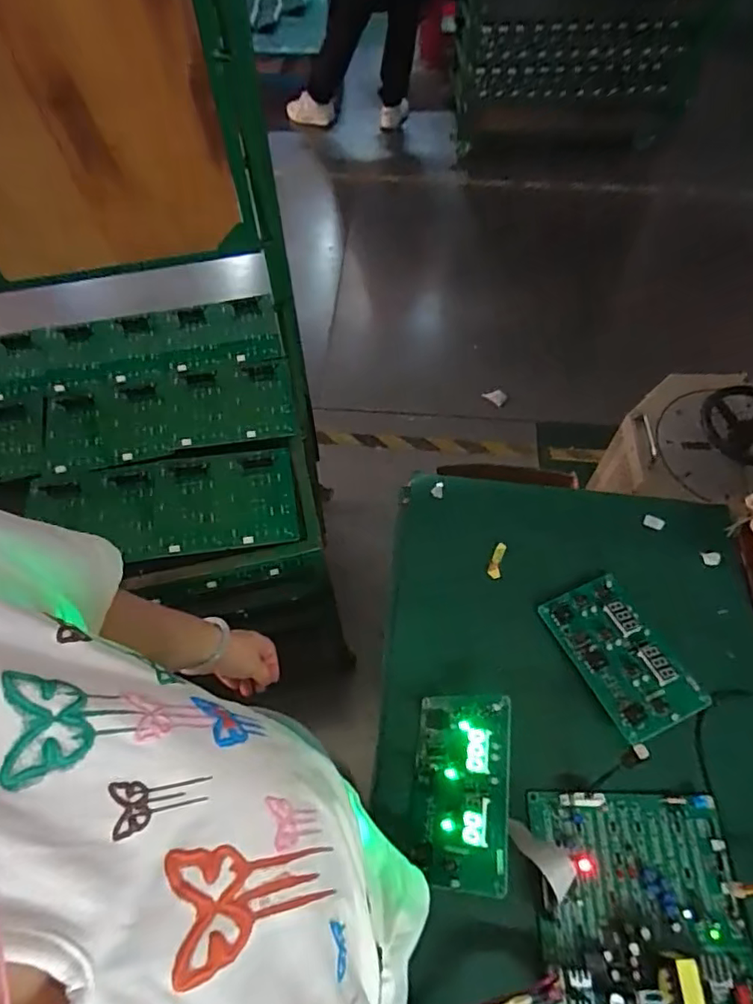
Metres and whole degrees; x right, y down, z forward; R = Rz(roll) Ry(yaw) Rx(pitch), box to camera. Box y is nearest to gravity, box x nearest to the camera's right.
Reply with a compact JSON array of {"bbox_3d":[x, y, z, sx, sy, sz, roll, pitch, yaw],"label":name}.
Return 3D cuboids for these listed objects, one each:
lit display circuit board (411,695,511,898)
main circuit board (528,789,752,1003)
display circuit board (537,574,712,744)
[{"bbox_3d":[0.078,0.265,0.543,0.091,0.020,0.160,-13,55,30],"label":"lit display circuit board"},{"bbox_3d":[0.237,0.357,0.514,0.179,0.053,0.183,3,58,1],"label":"main circuit board"},{"bbox_3d":[0.261,0.163,0.627,0.094,0.025,0.164,-21,60,-13],"label":"display circuit board"}]

